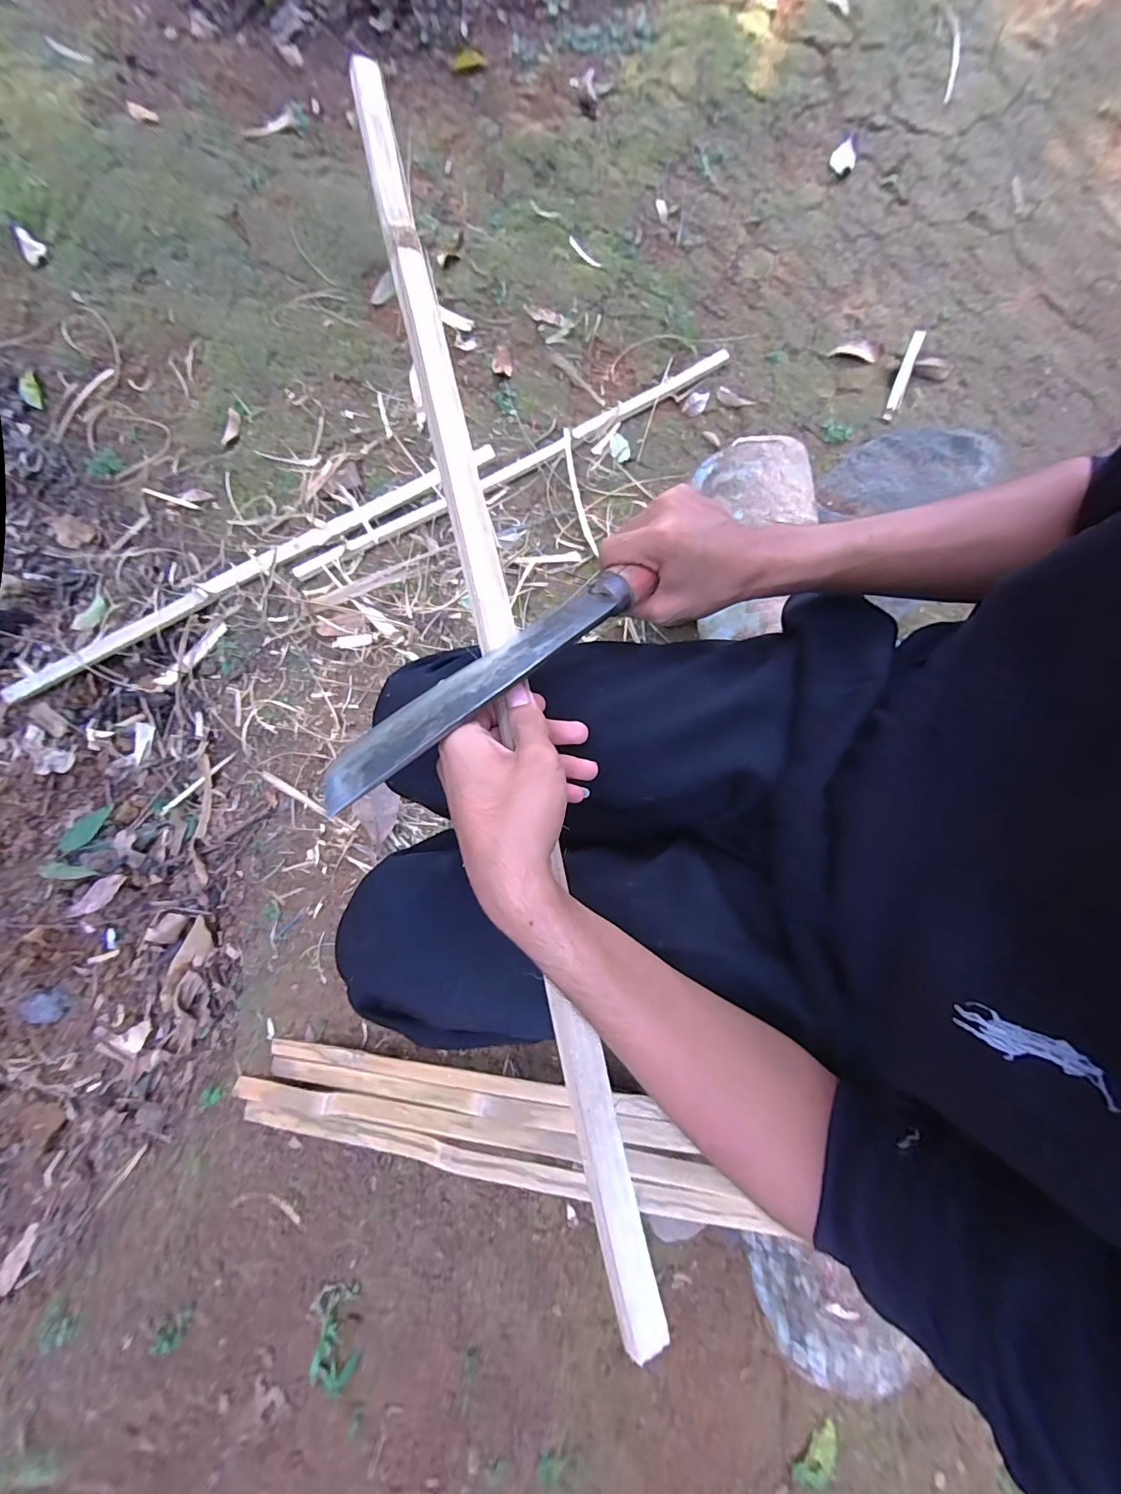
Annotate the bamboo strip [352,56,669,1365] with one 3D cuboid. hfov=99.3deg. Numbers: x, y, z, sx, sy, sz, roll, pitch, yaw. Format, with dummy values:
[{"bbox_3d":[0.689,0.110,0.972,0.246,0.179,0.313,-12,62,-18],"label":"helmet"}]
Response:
[{"bbox_3d":[-0.049,-0.085,0.315,0.027,0.016,0.855,-12,83,-3],"label":"bamboo strip"}]

